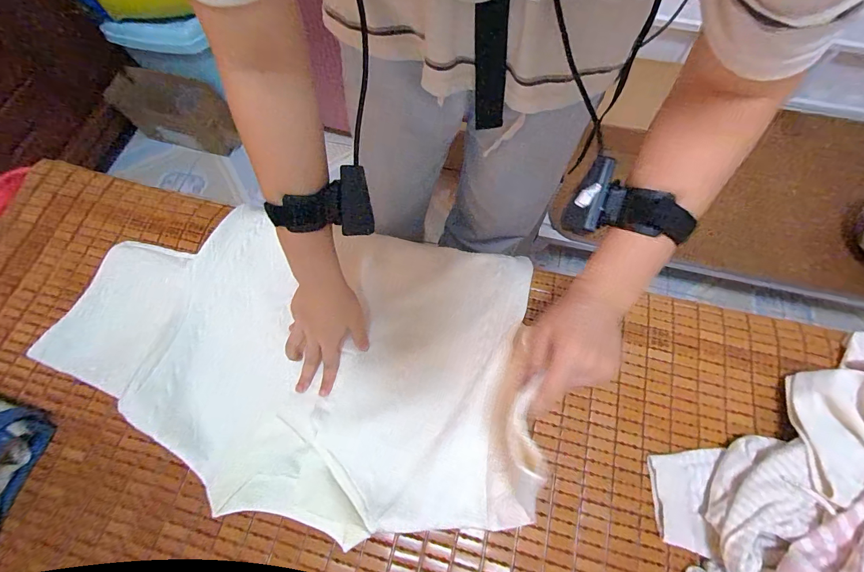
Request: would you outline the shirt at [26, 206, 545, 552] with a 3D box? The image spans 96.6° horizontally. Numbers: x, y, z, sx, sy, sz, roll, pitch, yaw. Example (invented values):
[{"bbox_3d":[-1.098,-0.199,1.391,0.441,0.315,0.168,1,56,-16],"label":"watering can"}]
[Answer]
[{"bbox_3d":[-0.176,0.079,0.495,0.587,0.046,0.358,11,69,6],"label":"shirt"}]

